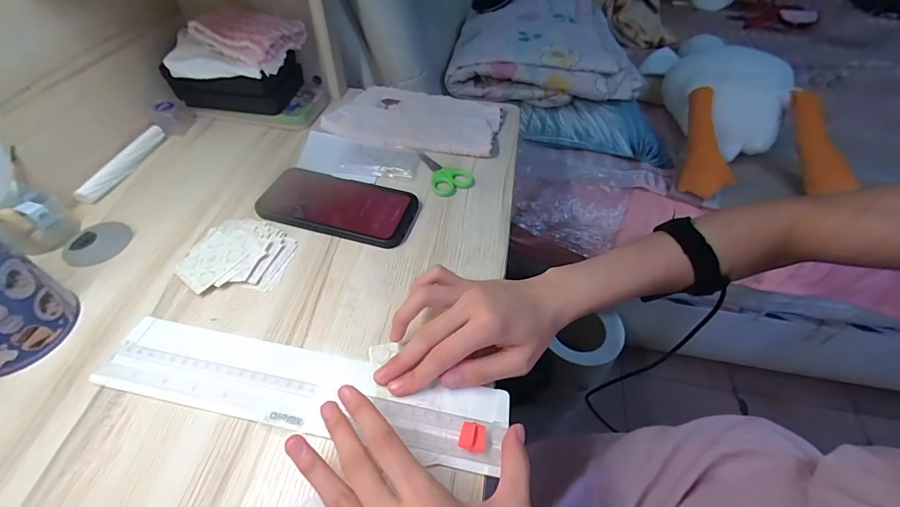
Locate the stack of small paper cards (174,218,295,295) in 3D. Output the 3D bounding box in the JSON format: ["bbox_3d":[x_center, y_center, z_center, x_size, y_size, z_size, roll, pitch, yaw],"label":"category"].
[{"bbox_3d":[-0.208,0.000,0.394,0.098,0.013,0.086,5,50,3],"label":"stack of small paper cards"}]

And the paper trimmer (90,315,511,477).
[{"bbox_3d":[-0.115,0.102,0.310,0.315,0.009,0.060,10,51,7],"label":"paper trimmer"}]

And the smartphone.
[{"bbox_3d":[-0.118,-0.053,0.436,0.163,0.017,0.077,14,51,11],"label":"smartphone"}]

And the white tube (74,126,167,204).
[{"bbox_3d":[-0.391,-0.109,0.481,0.022,0.018,0.135,4,50,2],"label":"white tube"}]

